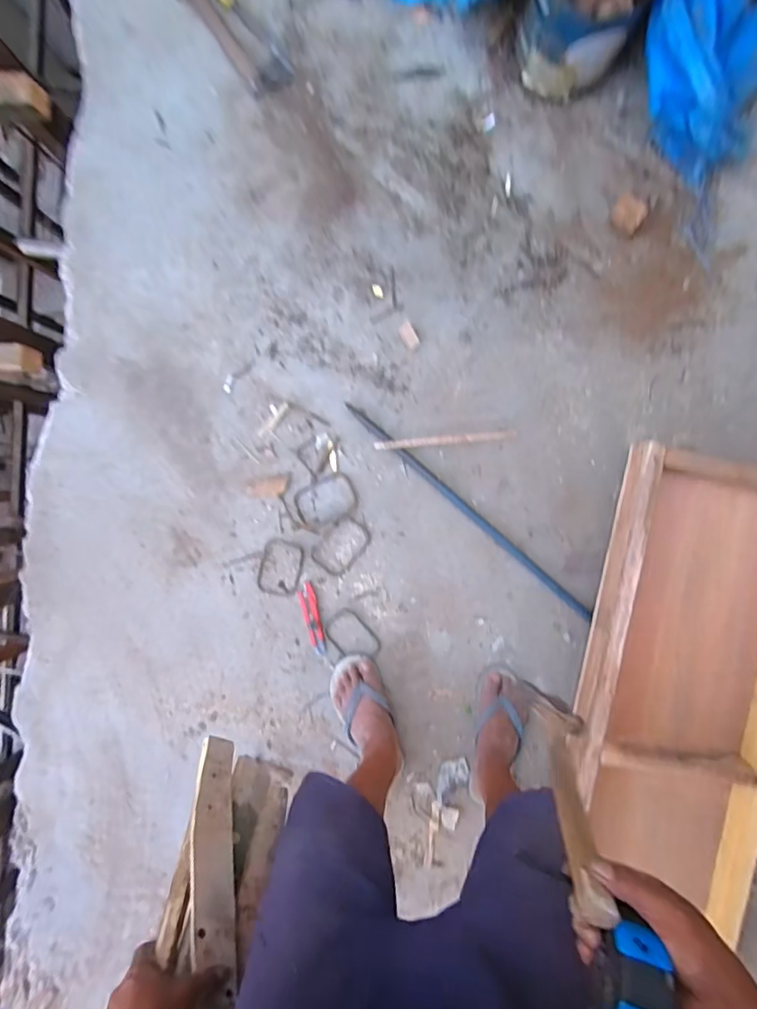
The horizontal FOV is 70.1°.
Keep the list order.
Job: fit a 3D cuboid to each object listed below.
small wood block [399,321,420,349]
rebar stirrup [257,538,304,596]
[{"bbox_3d":[0.061,-0.341,1.091,0.026,0.028,0.054,-29,92,3],"label":"small wood block"},{"bbox_3d":[-0.204,0.133,1.133,0.088,0.004,0.118,15,93,0],"label":"rebar stirrup"}]

